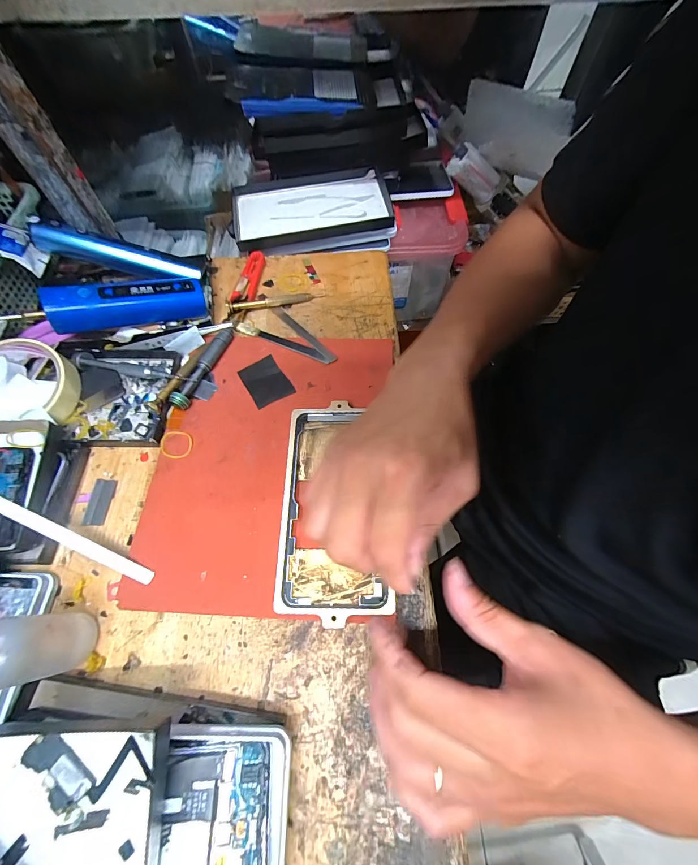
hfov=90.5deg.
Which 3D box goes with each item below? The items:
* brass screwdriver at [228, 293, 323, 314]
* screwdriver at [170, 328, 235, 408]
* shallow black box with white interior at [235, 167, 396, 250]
[{"bbox_3d":[-0.081,-0.145,0.379,0.104,0.014,0.009,-17,65,-8],"label":"brass screwdriver"},{"bbox_3d":[-0.138,-0.064,0.331,0.014,0.014,0.096,18,65,9],"label":"screwdriver"},{"bbox_3d":[-0.048,-0.283,0.441,0.198,0.022,0.110,-9,69,0],"label":"shallow black box with white interior"}]

